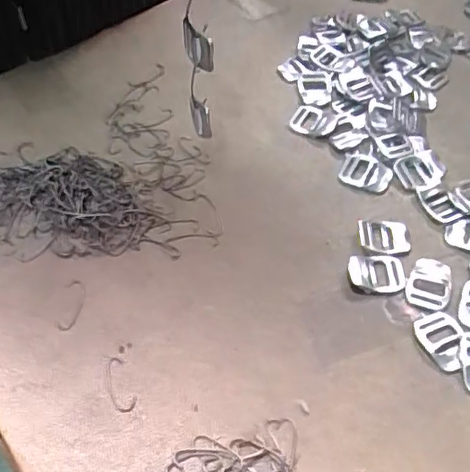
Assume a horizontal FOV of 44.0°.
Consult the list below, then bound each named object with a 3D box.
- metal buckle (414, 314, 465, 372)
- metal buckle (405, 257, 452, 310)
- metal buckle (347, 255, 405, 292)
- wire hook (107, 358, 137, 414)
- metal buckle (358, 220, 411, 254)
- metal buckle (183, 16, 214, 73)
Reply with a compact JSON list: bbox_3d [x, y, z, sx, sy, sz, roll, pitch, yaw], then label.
[{"bbox_3d":[0.133,0.067,0.371,0.030,0.004,0.038,-14,55,-11],"label":"metal buckle"},{"bbox_3d":[0.133,0.032,0.397,0.027,0.004,0.039,17,56,12],"label":"metal buckle"},{"bbox_3d":[0.098,0.025,0.401,0.040,0.006,0.028,-2,54,-2],"label":"metal buckle"},{"bbox_3d":[-0.072,0.092,0.360,0.014,0.004,0.037,-20,57,-14],"label":"wire hook"},{"bbox_3d":[0.108,0.001,0.420,0.037,0.006,0.027,4,54,2],"label":"metal buckle"},{"bbox_3d":[-0.025,-0.129,0.391,0.010,0.029,0.032,-21,58,-18],"label":"metal buckle"}]

